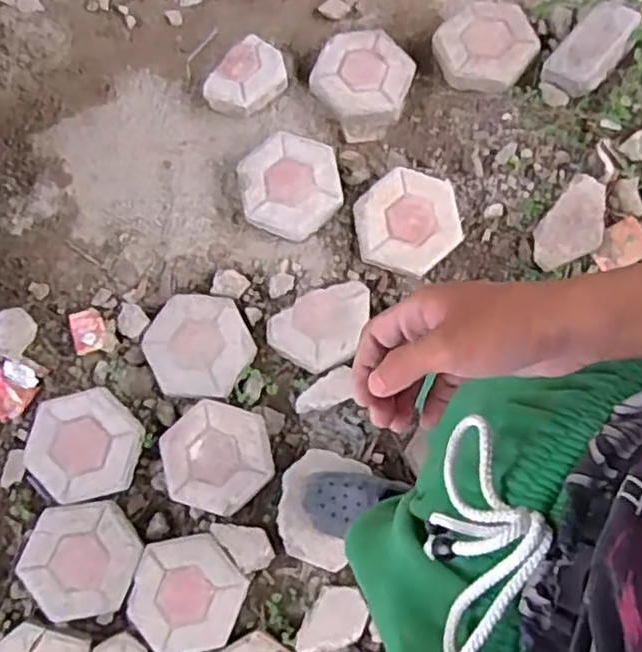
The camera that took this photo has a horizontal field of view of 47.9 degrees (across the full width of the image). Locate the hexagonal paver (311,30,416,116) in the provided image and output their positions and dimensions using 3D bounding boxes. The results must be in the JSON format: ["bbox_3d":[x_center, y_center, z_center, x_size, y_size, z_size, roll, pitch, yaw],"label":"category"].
[{"bbox_3d":[0.091,-0.529,1.521,0.212,0.050,0.196,31,78,4],"label":"hexagonal paver"}]

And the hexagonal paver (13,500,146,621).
[{"bbox_3d":[-0.434,0.421,1.298,0.214,0.042,0.197,-5,78,-4],"label":"hexagonal paver"}]

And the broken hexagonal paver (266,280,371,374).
[{"bbox_3d":[0.010,0.003,1.399,0.206,0.048,0.143,-31,81,-9],"label":"broken hexagonal paver"}]

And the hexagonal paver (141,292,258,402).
[{"bbox_3d":[-0.231,0.037,1.377,0.189,0.032,0.201,31,78,4],"label":"hexagonal paver"}]

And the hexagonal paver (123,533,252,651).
[{"bbox_3d":[-0.240,0.483,1.290,0.201,0.036,0.209,18,78,1],"label":"hexagonal paver"}]

